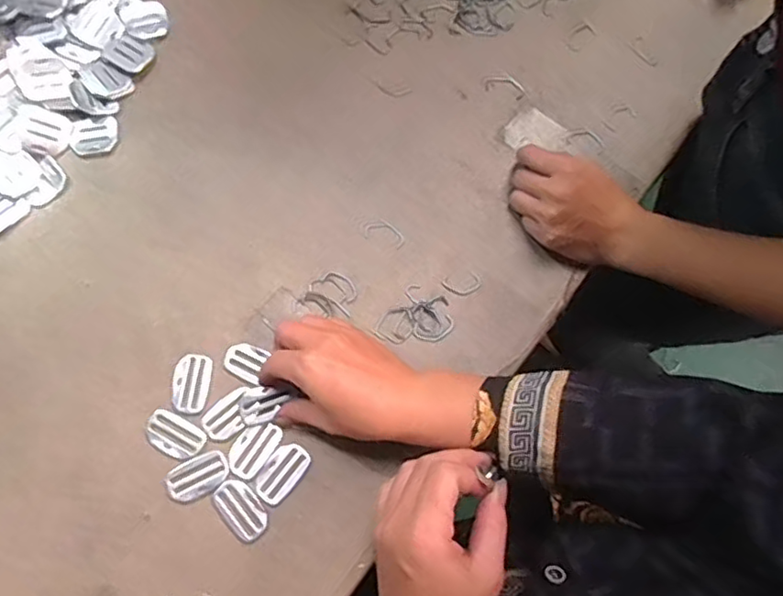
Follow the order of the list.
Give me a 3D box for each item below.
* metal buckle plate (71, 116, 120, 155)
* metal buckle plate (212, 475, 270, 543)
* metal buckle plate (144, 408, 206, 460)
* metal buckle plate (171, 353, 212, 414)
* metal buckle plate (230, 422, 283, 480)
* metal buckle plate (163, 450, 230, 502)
[{"bbox_3d":[-0.255,-0.139,0.529,0.039,0.005,0.032,-15,74,-6],"label":"metal buckle plate"},{"bbox_3d":[-0.110,0.155,0.451,0.028,0.004,0.046,-41,78,-13],"label":"metal buckle plate"},{"bbox_3d":[-0.165,0.103,0.467,0.045,0.004,0.028,31,75,8],"label":"metal buckle plate"},{"bbox_3d":[-0.157,0.066,0.483,0.028,0.004,0.045,5,73,0],"label":"metal buckle plate"},{"bbox_3d":[-0.103,0.112,0.460,0.028,0.004,0.044,36,75,9],"label":"metal buckle plate"},{"bbox_3d":[-0.143,0.131,0.453,0.045,0.004,0.028,-29,76,-10],"label":"metal buckle plate"}]

